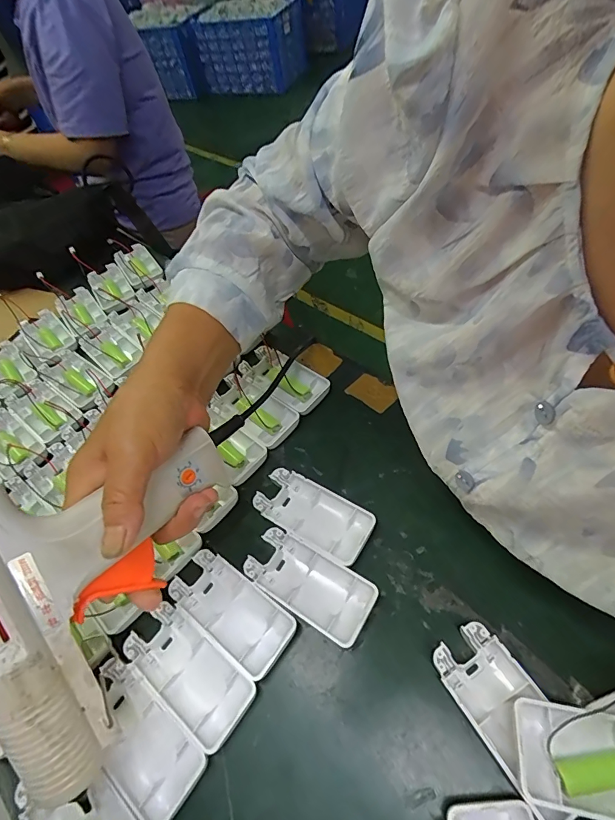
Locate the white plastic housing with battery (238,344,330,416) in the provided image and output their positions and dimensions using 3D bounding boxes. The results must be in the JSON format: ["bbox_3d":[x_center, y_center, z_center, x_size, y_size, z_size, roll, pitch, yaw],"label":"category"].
[{"bbox_3d":[-0.024,-0.034,0.426,0.049,0.018,0.093,-42,58,-19],"label":"white plastic housing with battery"}]

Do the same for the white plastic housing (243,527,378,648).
[{"bbox_3d":[0.000,0.126,0.306,0.092,0.014,0.045,24,62,25],"label":"white plastic housing"}]

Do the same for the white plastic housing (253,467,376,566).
[{"bbox_3d":[0.004,0.083,0.336,0.092,0.013,0.046,23,61,25],"label":"white plastic housing"}]

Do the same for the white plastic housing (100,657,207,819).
[{"bbox_3d":[-0.108,0.209,0.267,0.090,0.017,0.048,30,64,28],"label":"white plastic housing"}]

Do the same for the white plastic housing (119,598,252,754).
[{"bbox_3d":[-0.080,0.177,0.285,0.093,0.014,0.046,30,64,28],"label":"white plastic housing"}]

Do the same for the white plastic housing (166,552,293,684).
[{"bbox_3d":[-0.055,0.144,0.302,0.092,0.011,0.045,28,63,27],"label":"white plastic housing"}]

